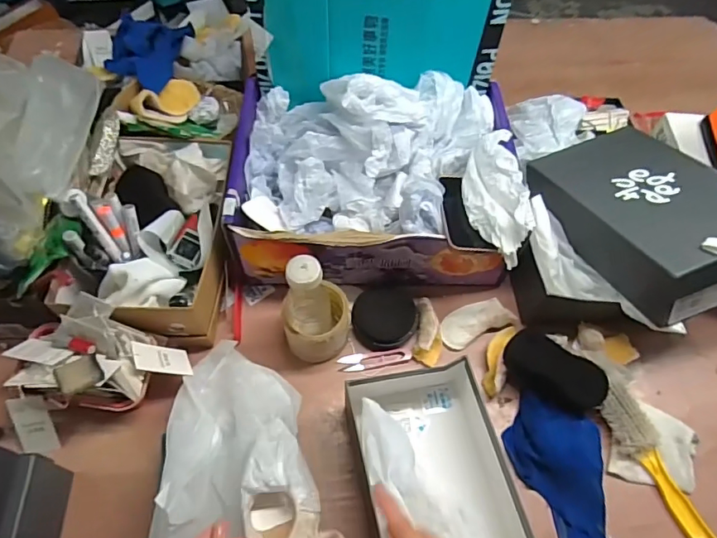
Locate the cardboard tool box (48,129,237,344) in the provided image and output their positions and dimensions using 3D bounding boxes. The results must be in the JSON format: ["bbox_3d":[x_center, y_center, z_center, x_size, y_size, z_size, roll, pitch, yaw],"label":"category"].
[{"bbox_3d":[-0.285,-0.061,0.704,0.191,0.123,0.309,3,58,0],"label":"cardboard tool box"}]

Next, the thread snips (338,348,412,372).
[{"bbox_3d":[0.024,0.130,0.693,0.100,0.015,0.027,-2,59,-3],"label":"thread snips"}]

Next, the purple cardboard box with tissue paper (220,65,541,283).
[{"bbox_3d":[0.025,-0.132,0.716,0.394,0.185,0.313,2,58,-1],"label":"purple cardboard box with tissue paper"}]

